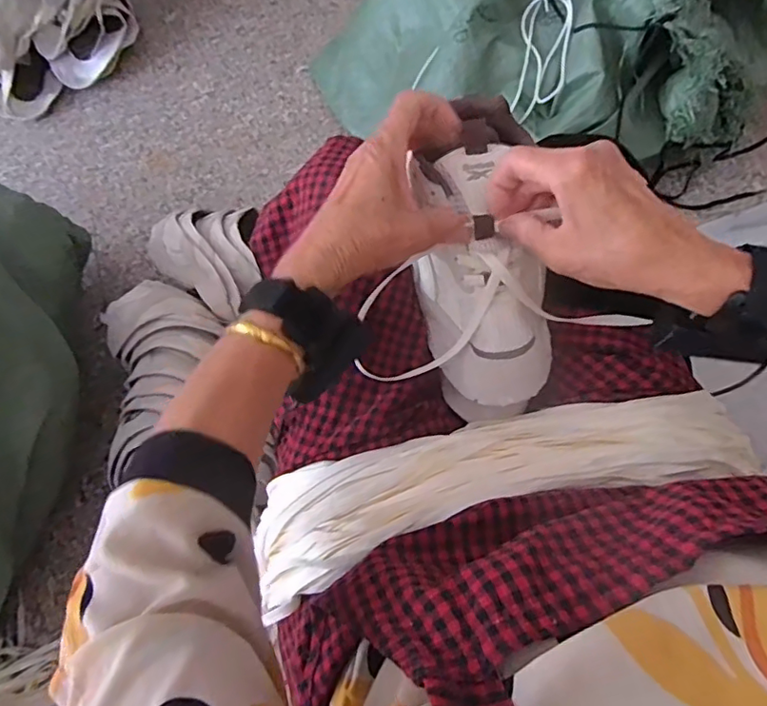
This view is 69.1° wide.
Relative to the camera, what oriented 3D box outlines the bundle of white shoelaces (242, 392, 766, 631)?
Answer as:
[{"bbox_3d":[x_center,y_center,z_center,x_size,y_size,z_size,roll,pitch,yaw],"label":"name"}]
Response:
[{"bbox_3d":[0.083,0.094,0.400,0.389,0.066,0.095,-13,65,-3],"label":"bundle of white shoelaces"}]

